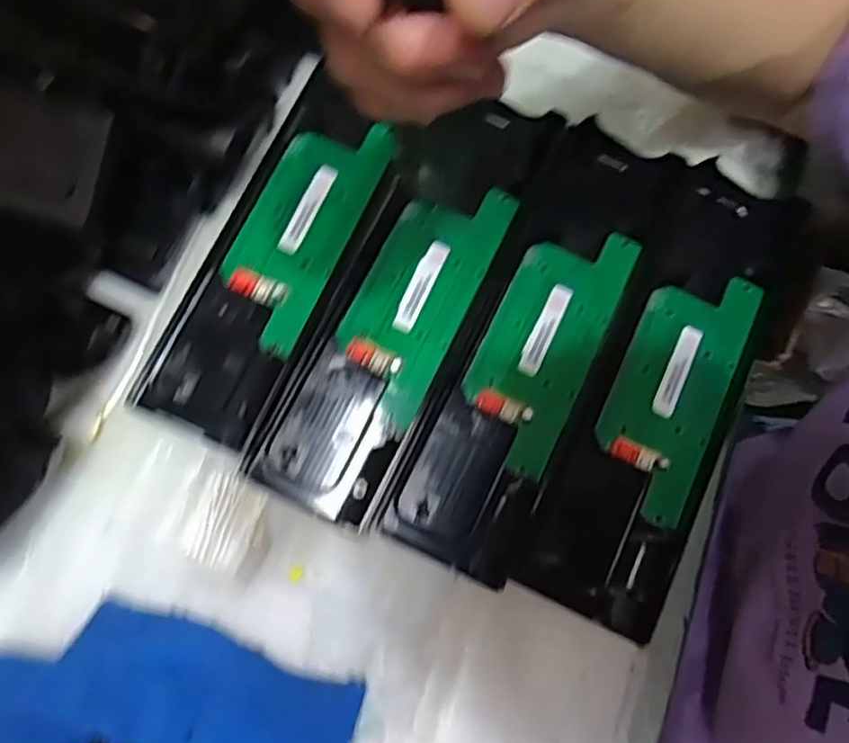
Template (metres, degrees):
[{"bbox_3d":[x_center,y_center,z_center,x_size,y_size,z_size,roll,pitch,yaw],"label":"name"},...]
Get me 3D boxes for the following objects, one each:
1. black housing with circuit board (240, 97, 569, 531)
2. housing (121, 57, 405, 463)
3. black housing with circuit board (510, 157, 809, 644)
[{"bbox_3d":[-0.009,-0.044,0.344,0.071,0.016,0.238,26,77,4],"label":"black housing with circuit board"},{"bbox_3d":[-0.076,-0.059,0.346,0.068,0.021,0.193,23,76,4],"label":"housing"},{"bbox_3d":[0.124,0.005,0.337,0.068,0.020,0.242,26,77,4],"label":"black housing with circuit board"}]

